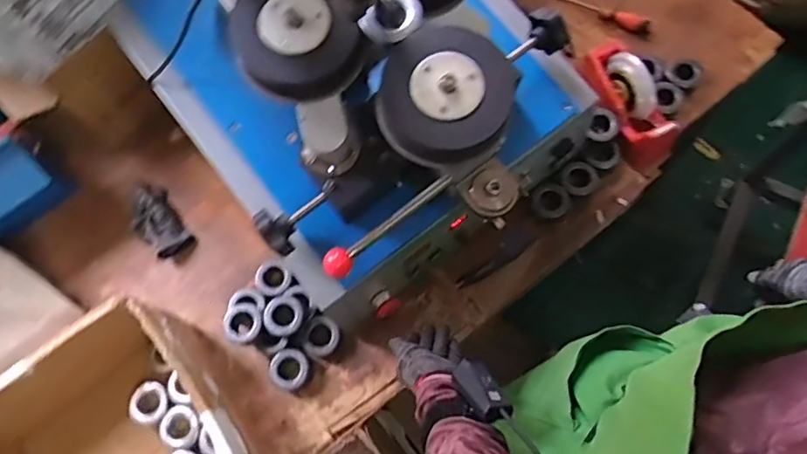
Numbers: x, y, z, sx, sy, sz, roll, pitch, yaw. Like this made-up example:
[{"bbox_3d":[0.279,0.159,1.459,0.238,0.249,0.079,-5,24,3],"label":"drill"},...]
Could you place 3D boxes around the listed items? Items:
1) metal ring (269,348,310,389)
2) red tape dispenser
[{"bbox_3d":[-0.178,0.223,0.875,0.061,0.024,0.059,-1,68,2],"label":"metal ring"},{"bbox_3d":[0.382,-0.208,0.931,0.081,0.103,0.220,-25,89,-7],"label":"red tape dispenser"}]

